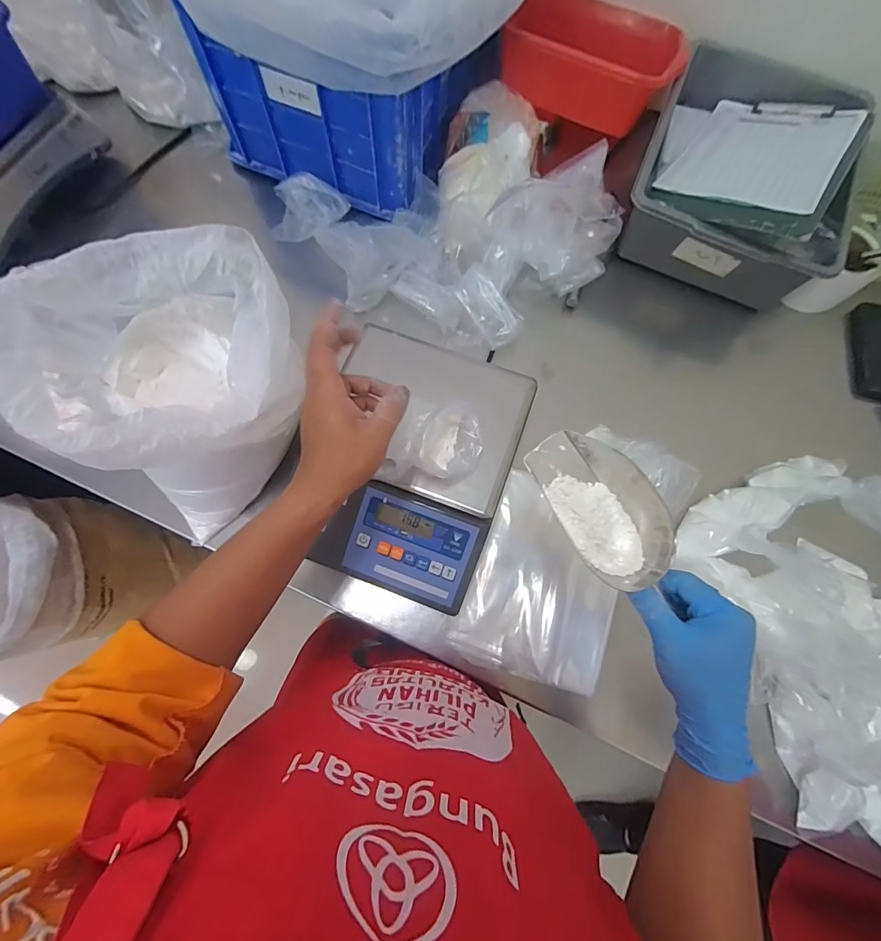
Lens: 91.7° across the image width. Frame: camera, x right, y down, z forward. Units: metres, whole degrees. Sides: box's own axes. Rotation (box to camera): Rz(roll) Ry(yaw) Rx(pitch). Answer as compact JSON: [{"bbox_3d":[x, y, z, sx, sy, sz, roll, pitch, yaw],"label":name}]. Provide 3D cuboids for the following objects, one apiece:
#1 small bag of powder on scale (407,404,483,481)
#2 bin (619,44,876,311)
[{"bbox_3d":[0.008,-0.034,0.512,0.081,0.024,0.088,20,74,6],"label":"small bag of powder on scale"},{"bbox_3d":[0.484,-0.484,0.680,0.299,0.131,0.414,23,75,7],"label":"bin"}]

